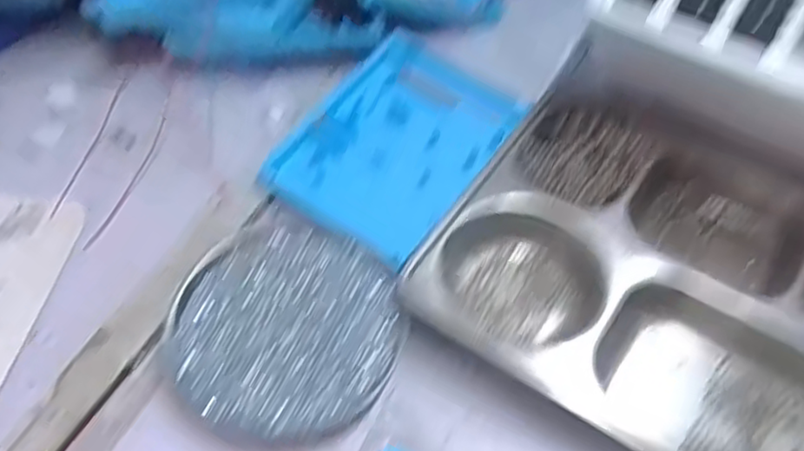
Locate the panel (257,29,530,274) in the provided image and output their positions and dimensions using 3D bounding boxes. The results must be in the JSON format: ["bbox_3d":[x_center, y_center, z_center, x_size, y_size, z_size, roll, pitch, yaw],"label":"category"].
[{"bbox_3d":[-0.003,-0.060,0.486,0.131,0.018,0.163,33,64,21],"label":"panel"}]

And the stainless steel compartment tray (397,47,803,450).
[{"bbox_3d":[0.172,0.028,0.415,0.272,0.031,0.211,29,62,19],"label":"stainless steel compartment tray"}]

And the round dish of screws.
[{"bbox_3d":[-0.071,0.060,0.415,0.136,0.014,0.132,-1,57,2],"label":"round dish of screws"}]

